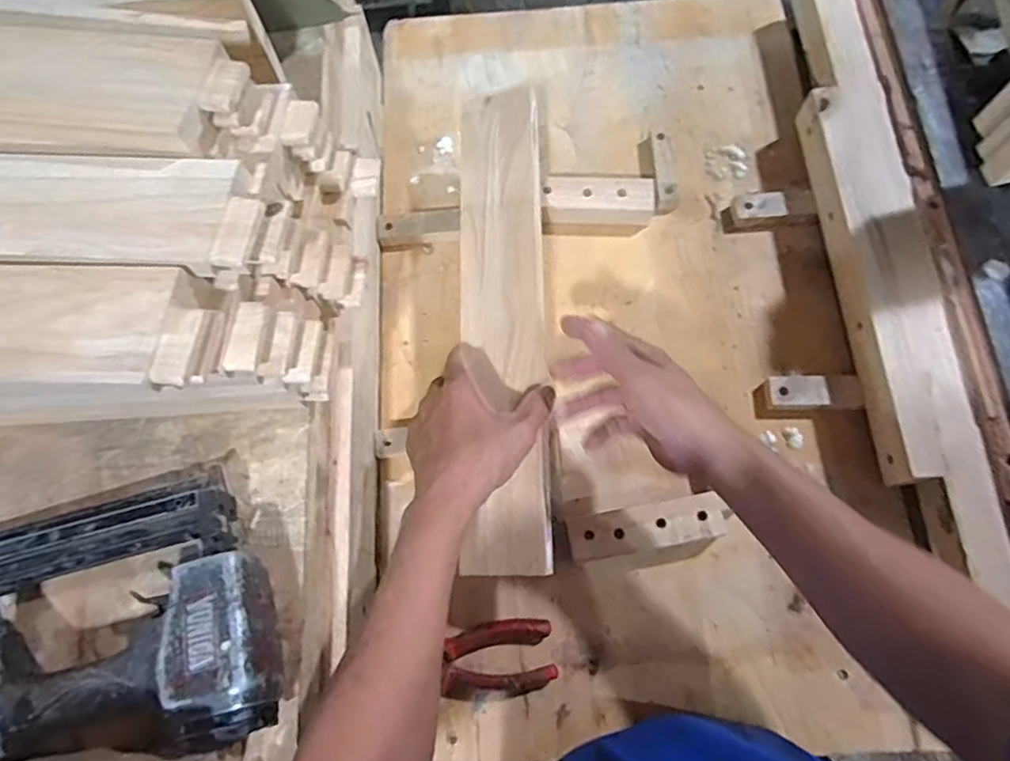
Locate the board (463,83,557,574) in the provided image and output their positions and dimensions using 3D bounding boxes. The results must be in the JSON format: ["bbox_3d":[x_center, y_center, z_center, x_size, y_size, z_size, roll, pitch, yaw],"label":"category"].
[{"bbox_3d":[-0.001,-0.062,0.571,0.076,0.015,0.456,-6,75,18],"label":"board"}]

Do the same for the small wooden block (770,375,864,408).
[{"bbox_3d":[0.302,0.012,0.608,0.085,0.022,0.033,-1,73,2],"label":"small wooden block"}]

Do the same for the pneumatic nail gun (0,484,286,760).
[{"bbox_3d":[-0.281,0.154,0.403,0.265,0.057,0.163,-7,73,0],"label":"pneumatic nail gun"}]

